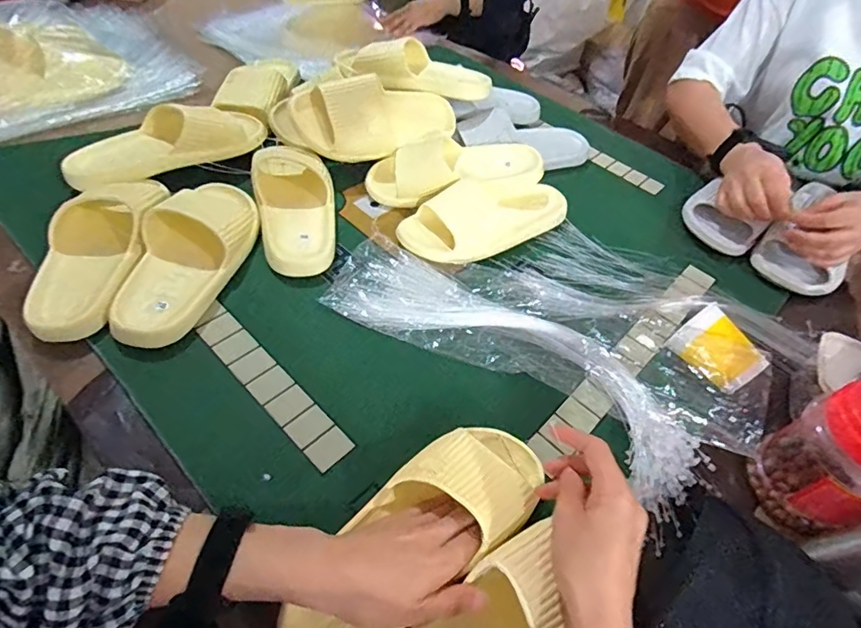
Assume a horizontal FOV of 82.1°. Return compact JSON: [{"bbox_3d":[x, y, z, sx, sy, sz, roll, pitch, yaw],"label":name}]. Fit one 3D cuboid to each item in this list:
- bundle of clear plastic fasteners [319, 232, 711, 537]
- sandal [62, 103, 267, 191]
[{"bbox_3d":[0.078,0.038,0.533,0.428,0.035,0.129,31,52,19],"label":"bundle of clear plastic fasteners"},{"bbox_3d":[-0.348,-0.235,0.657,0.252,0.068,0.082,-26,57,-26],"label":"sandal"}]

